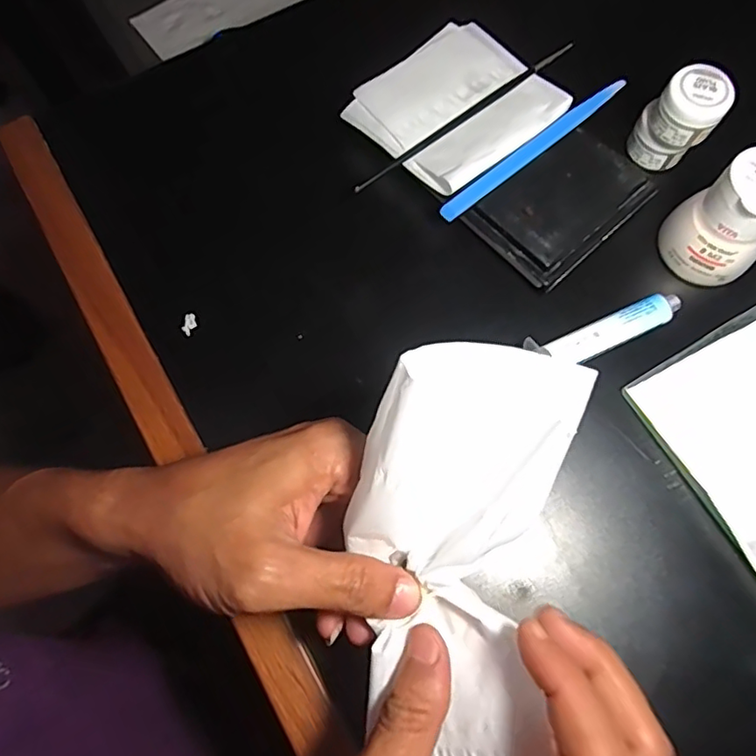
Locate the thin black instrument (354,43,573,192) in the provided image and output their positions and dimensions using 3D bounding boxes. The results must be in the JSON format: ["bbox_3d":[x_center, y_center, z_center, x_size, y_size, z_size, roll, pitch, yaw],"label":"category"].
[{"bbox_3d":[0.051,-0.152,0.332,0.159,0.007,0.005,-36,75,-10],"label":"thin black instrument"}]

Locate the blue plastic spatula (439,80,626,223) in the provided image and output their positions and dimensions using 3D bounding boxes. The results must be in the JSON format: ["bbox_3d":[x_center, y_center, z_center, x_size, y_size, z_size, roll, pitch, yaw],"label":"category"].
[{"bbox_3d":[0.089,-0.130,0.324,0.135,0.004,0.010,-38,99,-11],"label":"blue plastic spatula"}]

